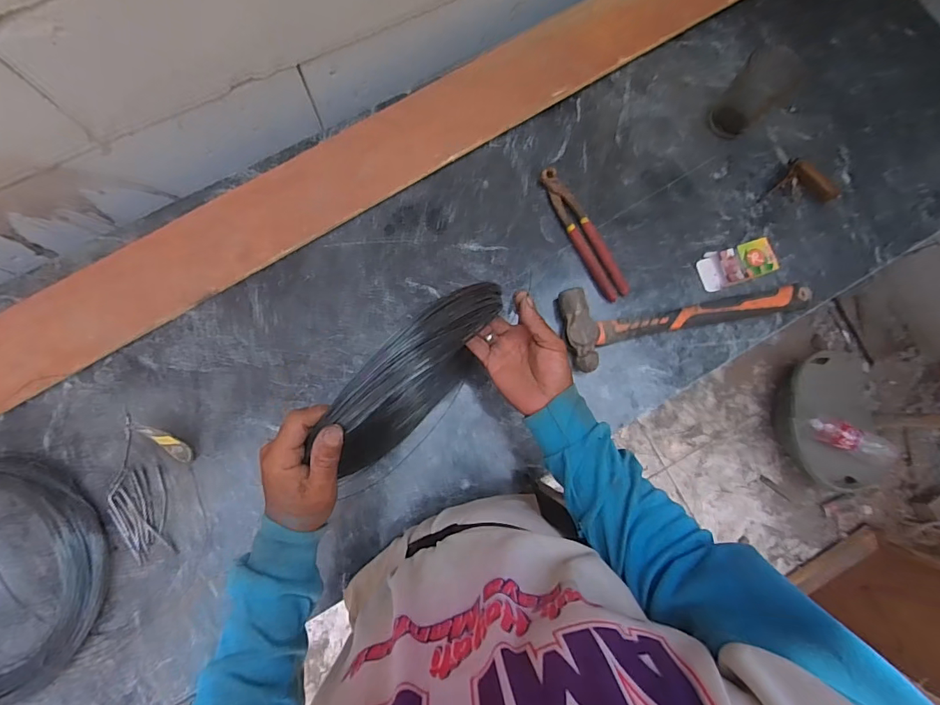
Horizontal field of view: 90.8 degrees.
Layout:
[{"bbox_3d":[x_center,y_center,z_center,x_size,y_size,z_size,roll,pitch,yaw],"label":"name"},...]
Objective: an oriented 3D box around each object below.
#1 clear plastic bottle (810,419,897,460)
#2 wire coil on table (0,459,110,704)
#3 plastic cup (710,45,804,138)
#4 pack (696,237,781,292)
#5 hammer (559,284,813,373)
[{"bbox_3d":[1.240,0.284,1.482,0.325,0.073,0.089,16,81,2],"label":"clear plastic bottle"},{"bbox_3d":[-0.602,0.287,0.570,0.282,0.054,0.294,0,81,-1],"label":"wire coil on table"},{"bbox_3d":[0.419,-0.384,0.690,0.070,0.115,0.067,0,81,-1],"label":"plastic cup"},{"bbox_3d":[0.406,-0.134,0.703,0.116,0.018,0.058,-15,82,-3],"label":"pack"},{"bbox_3d":[0.312,-0.060,0.680,0.357,0.038,0.114,-10,82,-3],"label":"hammer"}]

